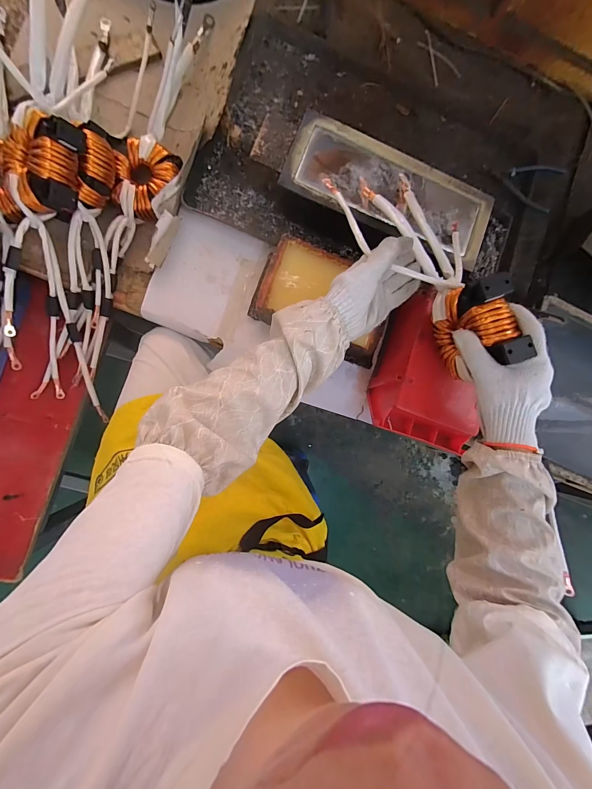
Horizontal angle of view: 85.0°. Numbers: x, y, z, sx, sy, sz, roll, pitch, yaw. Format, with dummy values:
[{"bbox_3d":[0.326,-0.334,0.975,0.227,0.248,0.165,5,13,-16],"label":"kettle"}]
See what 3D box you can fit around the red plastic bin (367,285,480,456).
[{"bbox_3d":[0.210,-0.034,0.525,0.145,0.112,0.219,19,83,-7],"label":"red plastic bin"}]

